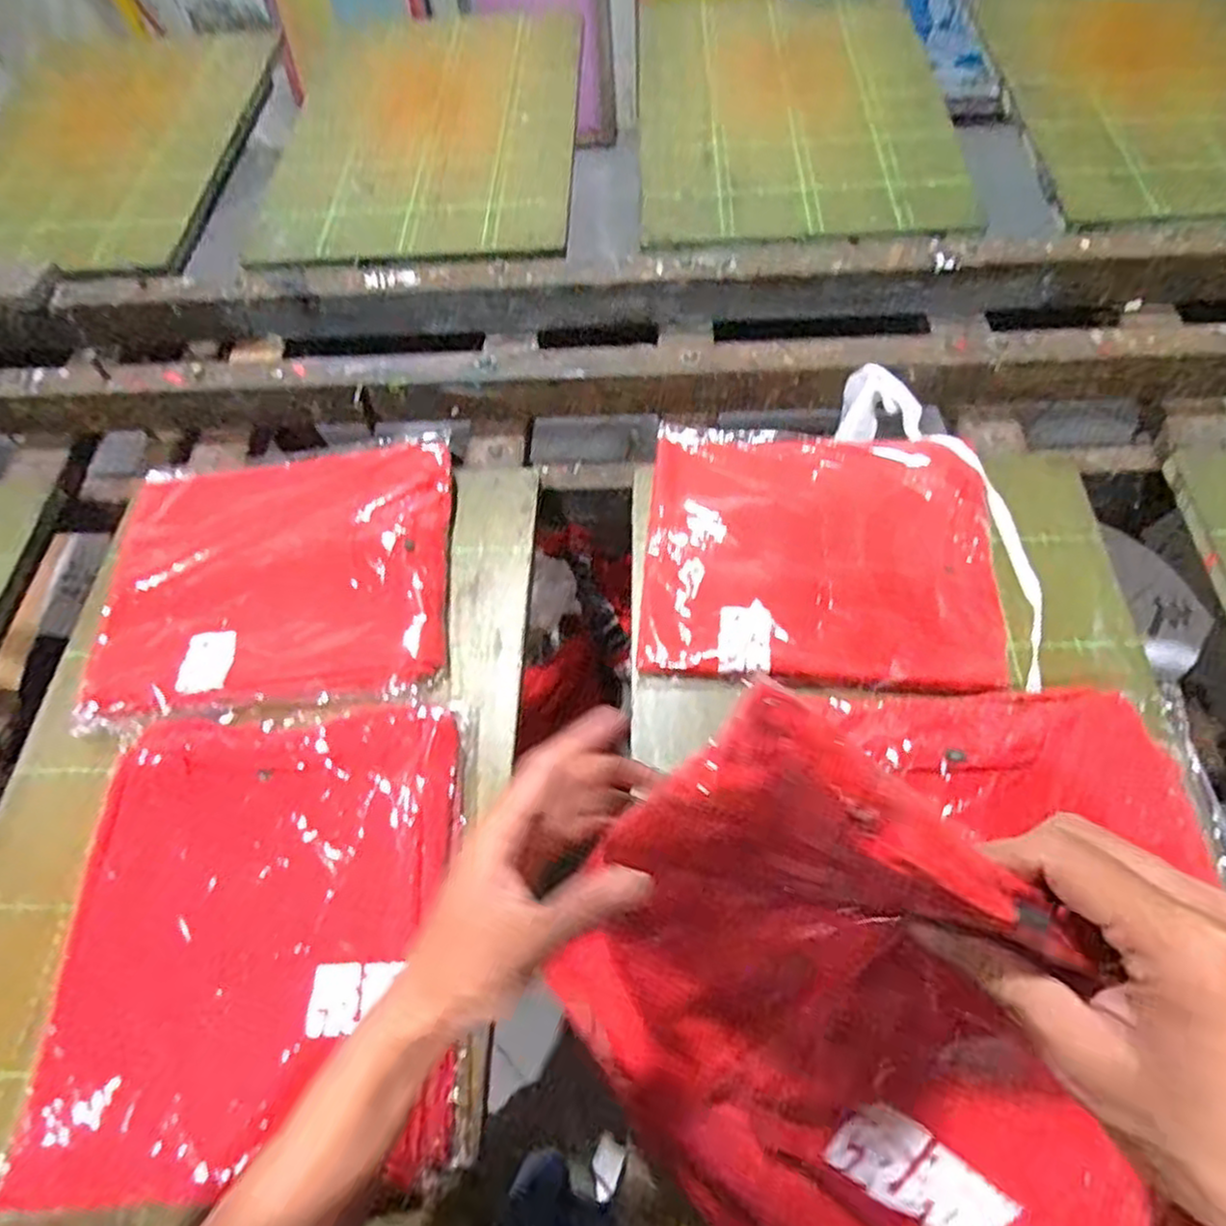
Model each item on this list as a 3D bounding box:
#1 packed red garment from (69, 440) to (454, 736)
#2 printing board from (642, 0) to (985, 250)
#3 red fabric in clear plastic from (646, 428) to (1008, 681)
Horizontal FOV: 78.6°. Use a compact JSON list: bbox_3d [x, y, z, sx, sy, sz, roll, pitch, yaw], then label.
[{"bbox_3d":[-0.289,-0.037,0.649,0.288,0.026,0.245,-6,59,1],"label":"packed red garment"},{"bbox_3d":[0.240,-0.700,1.019,0.390,0.024,0.625,-1,60,4],"label":"printing board"},{"bbox_3d":[0.172,-0.058,0.637,0.277,0.025,0.247,4,60,7],"label":"red fabric in clear plastic"}]

